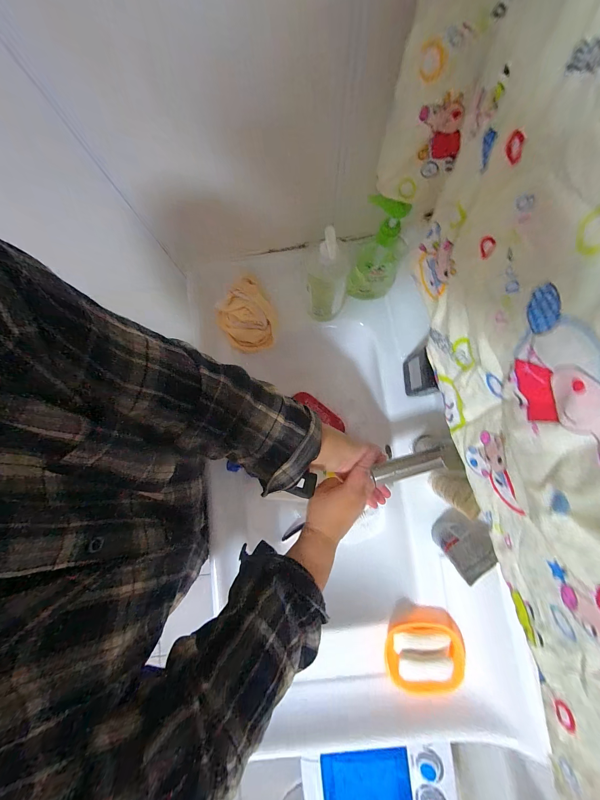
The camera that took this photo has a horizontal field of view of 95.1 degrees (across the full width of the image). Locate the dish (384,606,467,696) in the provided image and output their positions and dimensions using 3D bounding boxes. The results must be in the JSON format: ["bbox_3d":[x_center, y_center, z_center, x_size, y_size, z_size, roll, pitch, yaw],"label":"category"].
[{"bbox_3d":[0.195,0.396,0.437,0.115,0.036,0.115,-2,78,7],"label":"dish"}]

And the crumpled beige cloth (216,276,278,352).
[{"bbox_3d":[-0.105,-0.160,0.524,0.107,0.060,0.130,-27,79,-5],"label":"crumpled beige cloth"}]

